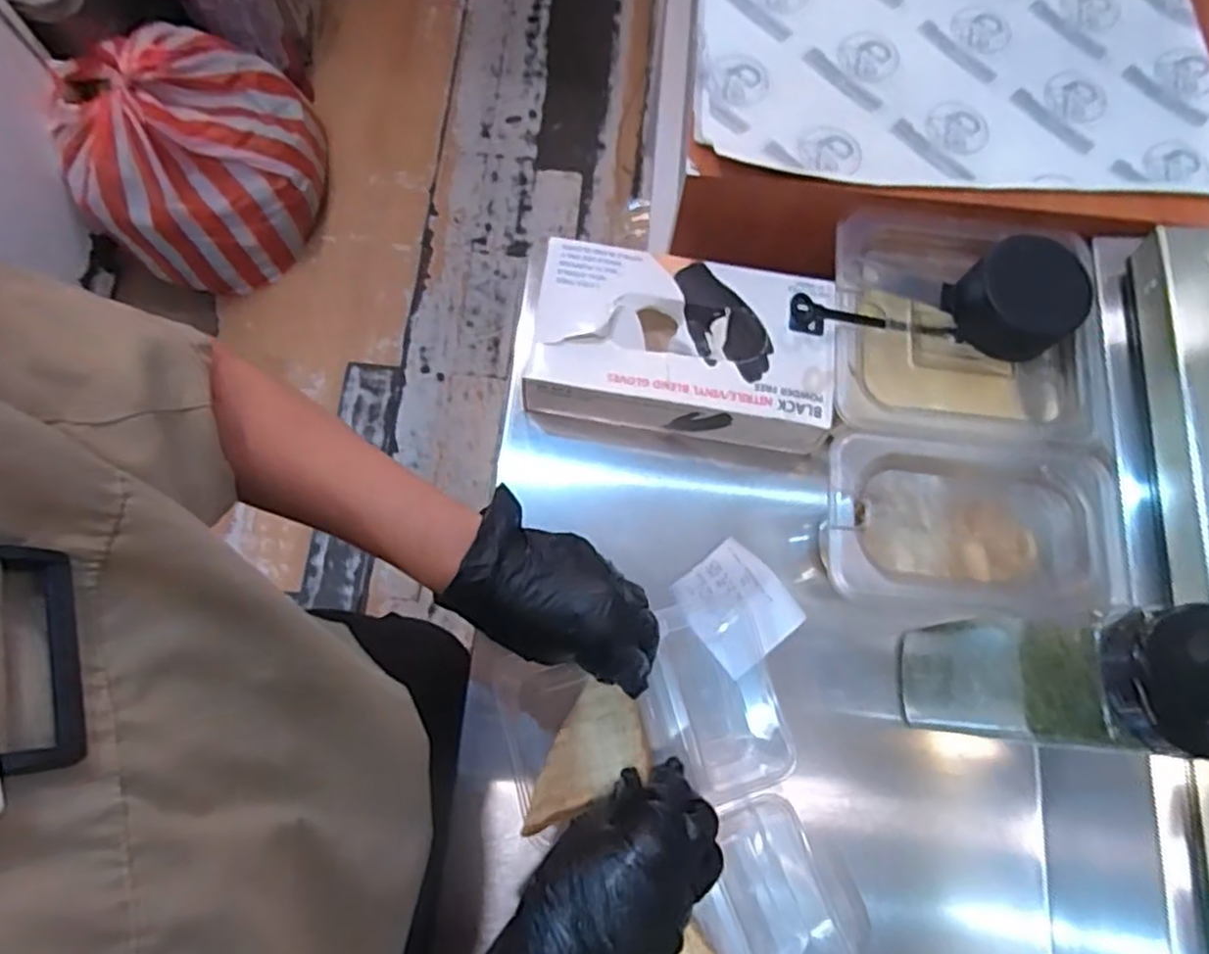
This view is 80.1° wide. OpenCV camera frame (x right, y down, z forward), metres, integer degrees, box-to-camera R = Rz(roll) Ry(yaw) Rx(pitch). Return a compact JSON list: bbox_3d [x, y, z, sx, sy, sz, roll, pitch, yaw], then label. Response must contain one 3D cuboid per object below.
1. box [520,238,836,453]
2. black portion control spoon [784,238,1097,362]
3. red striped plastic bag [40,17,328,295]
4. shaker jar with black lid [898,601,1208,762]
[{"bbox_3d":[0.054,-0.091,0.515,0.204,0.064,0.116,10,74,1],"label":"box"},{"bbox_3d":[0.214,-0.114,0.460,0.173,0.059,0.072,-4,73,13],"label":"black portion control spoon"},{"bbox_3d":[-0.733,-0.576,1.329,0.306,0.315,0.425,40,76,9],"label":"red striped plastic bag"},{"bbox_3d":[0.245,0.110,0.393,0.069,0.200,0.069,1,74,-2],"label":"shaker jar with black lid"}]

